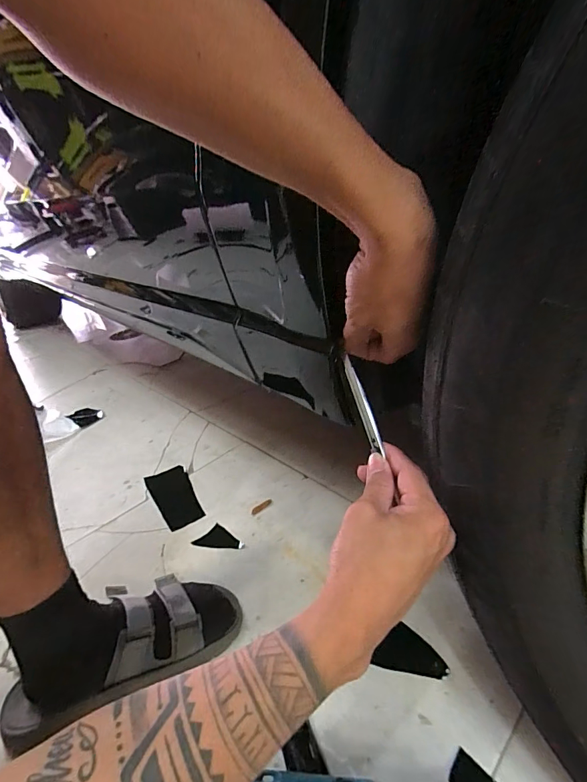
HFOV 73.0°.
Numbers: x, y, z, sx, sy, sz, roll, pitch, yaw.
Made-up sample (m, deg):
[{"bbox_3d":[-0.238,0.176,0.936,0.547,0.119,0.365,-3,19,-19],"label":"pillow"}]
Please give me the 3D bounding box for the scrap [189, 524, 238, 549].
[{"bbox_3d":[-0.116,0.234,0.612,0.060,0.006,0.049,14,34,37],"label":"scrap"}]

